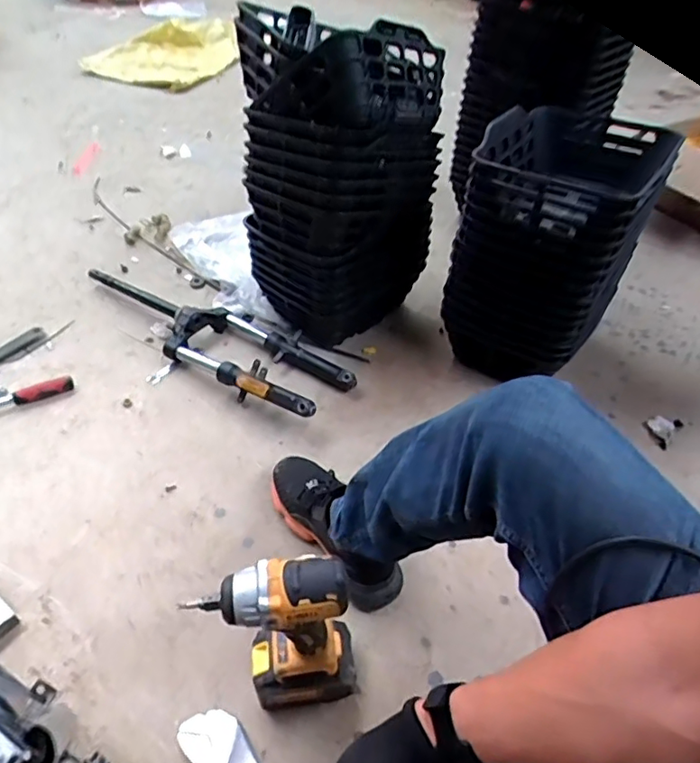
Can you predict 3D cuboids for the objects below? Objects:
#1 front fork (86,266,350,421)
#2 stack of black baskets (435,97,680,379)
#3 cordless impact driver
[{"bbox_3d":[-0.312,-0.117,1.180,0.699,0.078,0.196,28,49,23],"label":"front fork"},{"bbox_3d":[0.383,-0.282,1.098,0.286,0.388,0.474,19,47,19],"label":"stack of black baskets"},{"bbox_3d":[-0.071,0.289,0.632,0.155,0.260,0.068,-5,44,-5],"label":"cordless impact driver"}]

